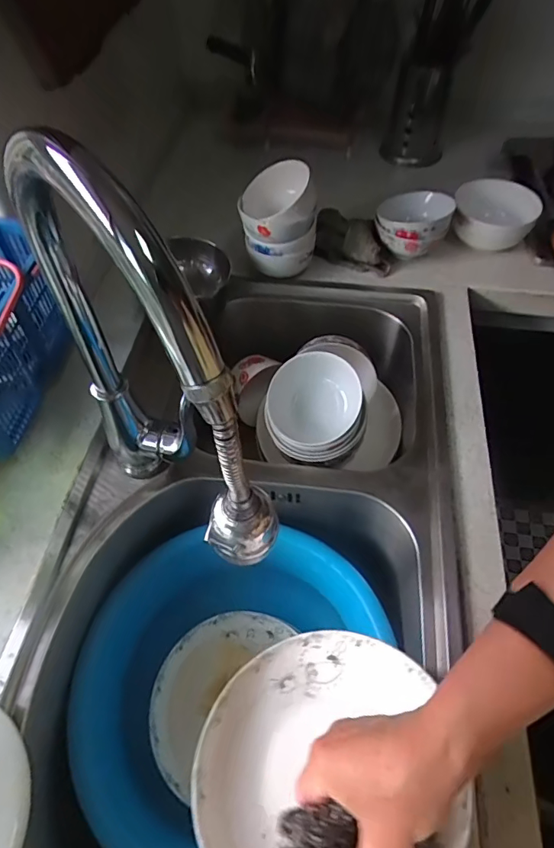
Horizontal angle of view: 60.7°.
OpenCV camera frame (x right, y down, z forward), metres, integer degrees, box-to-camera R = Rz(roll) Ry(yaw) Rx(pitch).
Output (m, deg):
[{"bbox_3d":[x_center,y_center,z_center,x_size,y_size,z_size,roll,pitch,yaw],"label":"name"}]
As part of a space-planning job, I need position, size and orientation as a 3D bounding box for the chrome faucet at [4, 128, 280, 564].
[{"bbox_3d":[-0.089,-0.002,0.356,0.050,0.378,0.217,-35,62,-21],"label":"chrome faucet"}]

